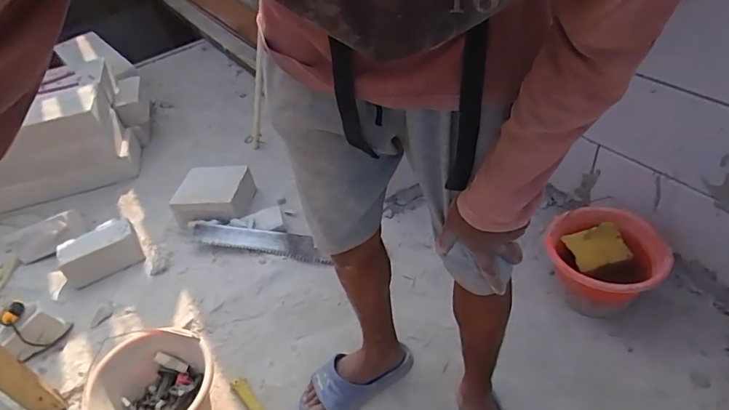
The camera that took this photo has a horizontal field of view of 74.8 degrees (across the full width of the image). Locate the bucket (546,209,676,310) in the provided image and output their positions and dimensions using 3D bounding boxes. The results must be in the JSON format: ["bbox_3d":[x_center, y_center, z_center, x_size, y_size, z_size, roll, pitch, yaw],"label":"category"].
[{"bbox_3d":[0.534,0.137,1.084,0.236,0.158,0.224,5,44,17],"label":"bucket"}]

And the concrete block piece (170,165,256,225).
[{"bbox_3d":[-0.463,-0.036,1.454,0.217,0.087,0.176,-3,42,8],"label":"concrete block piece"}]

